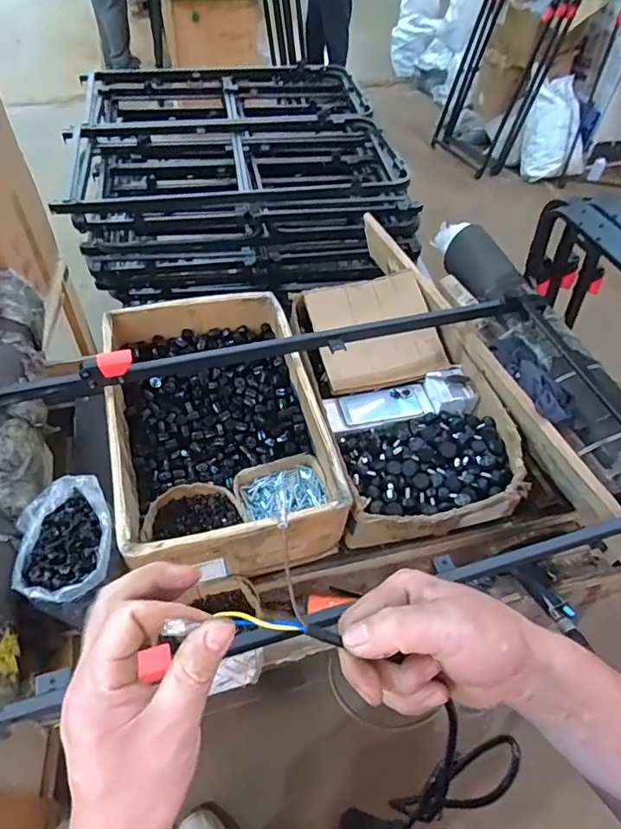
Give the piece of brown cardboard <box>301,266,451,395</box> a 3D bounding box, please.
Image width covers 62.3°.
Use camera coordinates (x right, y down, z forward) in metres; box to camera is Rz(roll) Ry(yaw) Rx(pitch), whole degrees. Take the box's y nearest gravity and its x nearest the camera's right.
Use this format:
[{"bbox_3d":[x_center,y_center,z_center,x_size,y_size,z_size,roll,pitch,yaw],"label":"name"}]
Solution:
[{"bbox_3d":[0.132,-0.180,1.102,0.256,0.069,0.260,-10,54,-12],"label":"piece of brown cardboard"}]

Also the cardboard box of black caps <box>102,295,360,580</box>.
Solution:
[{"bbox_3d":[-0.172,0.006,0.939,0.341,0.140,0.537,-12,54,-13],"label":"cardboard box of black caps"}]

